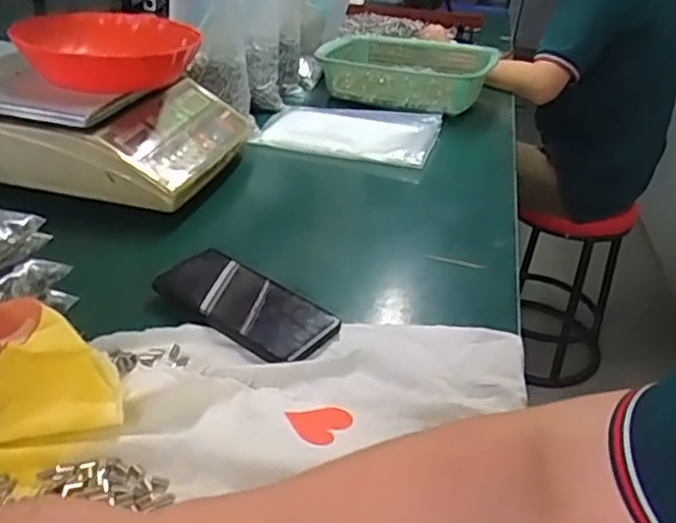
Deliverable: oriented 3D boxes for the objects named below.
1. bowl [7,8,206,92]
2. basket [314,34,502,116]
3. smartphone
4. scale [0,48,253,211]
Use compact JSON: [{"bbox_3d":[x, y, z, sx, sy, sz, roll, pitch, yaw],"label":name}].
[{"bbox_3d":[-0.263,-0.253,0.794,0.183,0.053,0.176,2,31,-7],"label":"bowl"},{"bbox_3d":[0.116,-0.338,1.182,0.277,0.084,0.276,12,31,9],"label":"basket"},{"bbox_3d":[-0.084,0.036,0.574,0.160,0.015,0.077,24,35,27],"label":"smartphone"},{"bbox_3d":[-0.299,-0.174,0.820,0.310,0.103,0.310,12,31,9],"label":"scale"}]

